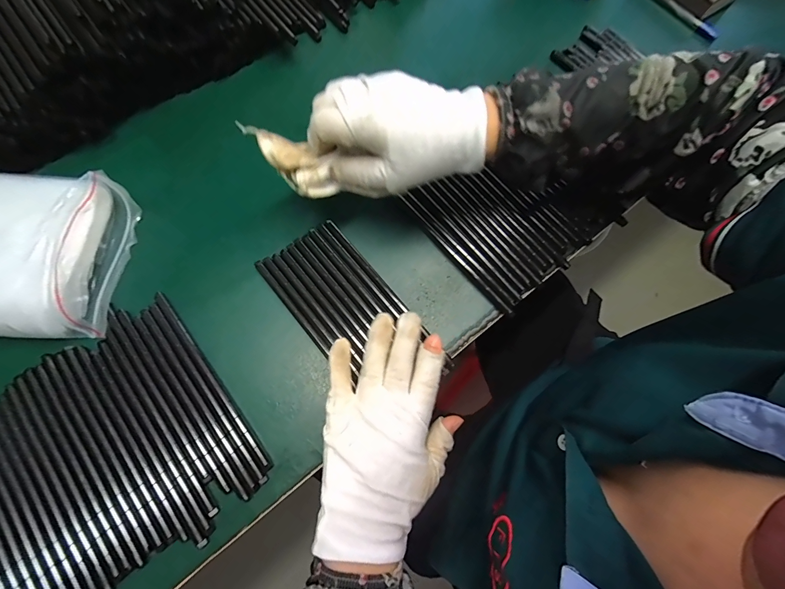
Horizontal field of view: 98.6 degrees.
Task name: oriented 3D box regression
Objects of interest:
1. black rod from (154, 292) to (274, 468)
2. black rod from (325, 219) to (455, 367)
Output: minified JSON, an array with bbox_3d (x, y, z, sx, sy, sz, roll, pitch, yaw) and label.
[{"bbox_3d":[-0.149,0.066,0.275,0.008,0.006,0.173,-38,79,-10],"label":"black rod"},{"bbox_3d":[-0.005,-0.005,0.297,0.006,0.007,0.170,-39,78,-10],"label":"black rod"}]

